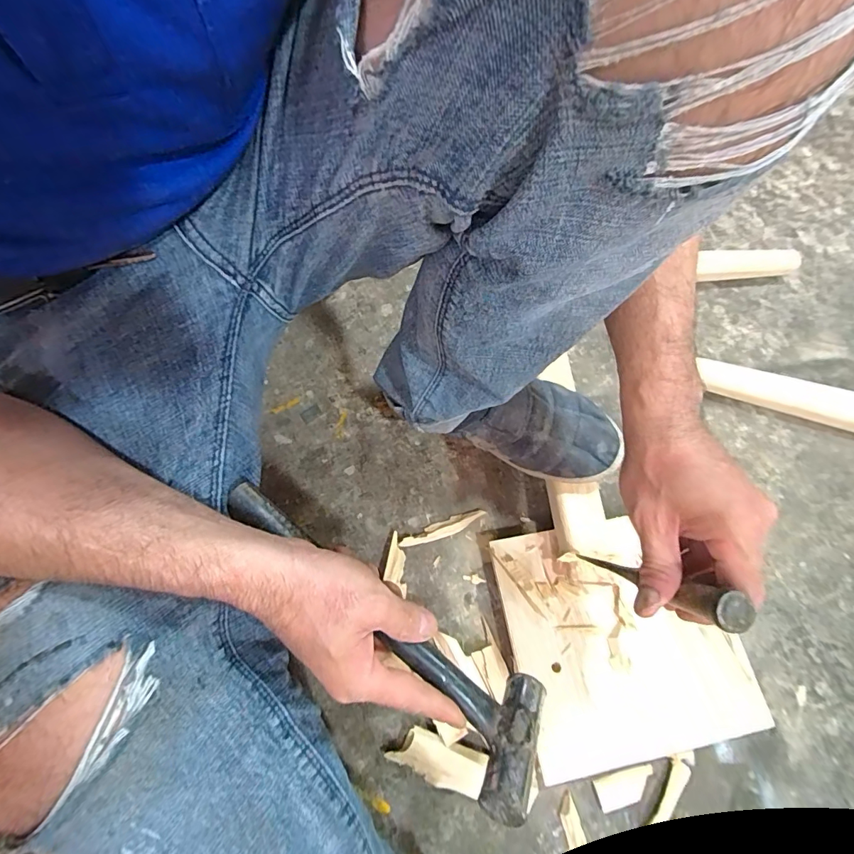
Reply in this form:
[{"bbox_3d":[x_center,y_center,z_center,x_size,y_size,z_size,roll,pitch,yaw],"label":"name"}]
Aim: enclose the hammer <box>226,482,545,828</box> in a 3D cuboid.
[{"bbox_3d":[-0.045,0.144,0.320,0.276,0.041,0.085,41,41,3],"label":"hammer"}]

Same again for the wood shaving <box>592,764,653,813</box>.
[{"bbox_3d":[0.190,0.346,0.427,0.058,0.004,0.031,-10,80,-7],"label":"wood shaving"}]

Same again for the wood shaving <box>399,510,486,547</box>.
[{"bbox_3d":[0.018,0.117,0.511,0.102,0.008,0.019,-19,70,-10],"label":"wood shaving"}]

